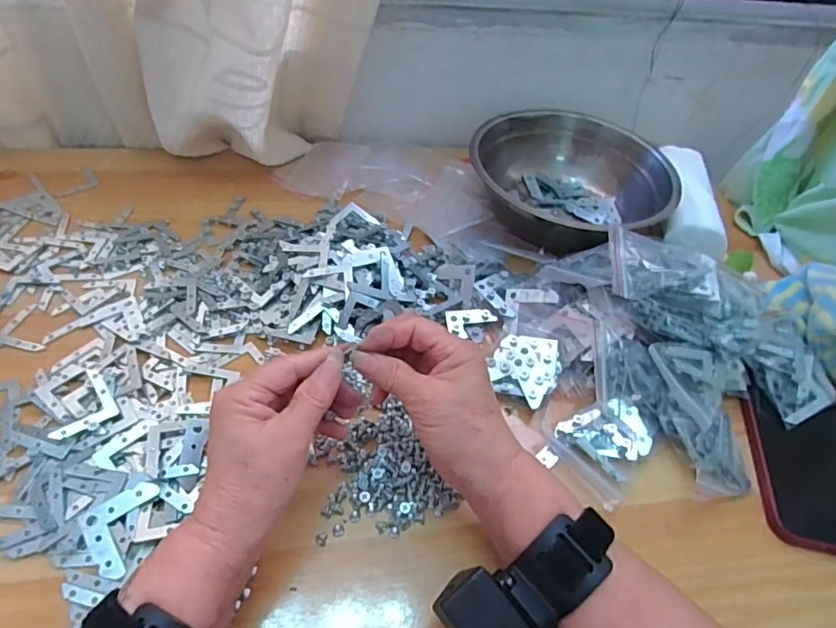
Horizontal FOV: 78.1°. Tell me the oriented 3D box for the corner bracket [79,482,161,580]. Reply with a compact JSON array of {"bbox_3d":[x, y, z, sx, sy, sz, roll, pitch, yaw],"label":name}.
[{"bbox_3d":[-0.188,0.129,0.316,0.038,0.004,0.054,11,60,3],"label":"corner bracket"}]

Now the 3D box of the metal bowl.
[{"bbox_3d":[0.154,-0.146,0.560,0.191,0.071,0.191,3,48,-4],"label":"metal bowl"}]

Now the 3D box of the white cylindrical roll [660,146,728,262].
[{"bbox_3d":[0.297,-0.125,0.565,0.063,0.048,0.170,13,50,5],"label":"white cylindrical roll"}]

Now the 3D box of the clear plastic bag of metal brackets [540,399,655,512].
[{"bbox_3d":[0.140,0.093,0.374,0.074,0.021,0.065,-23,54,-24],"label":"clear plastic bag of metal brackets"}]

